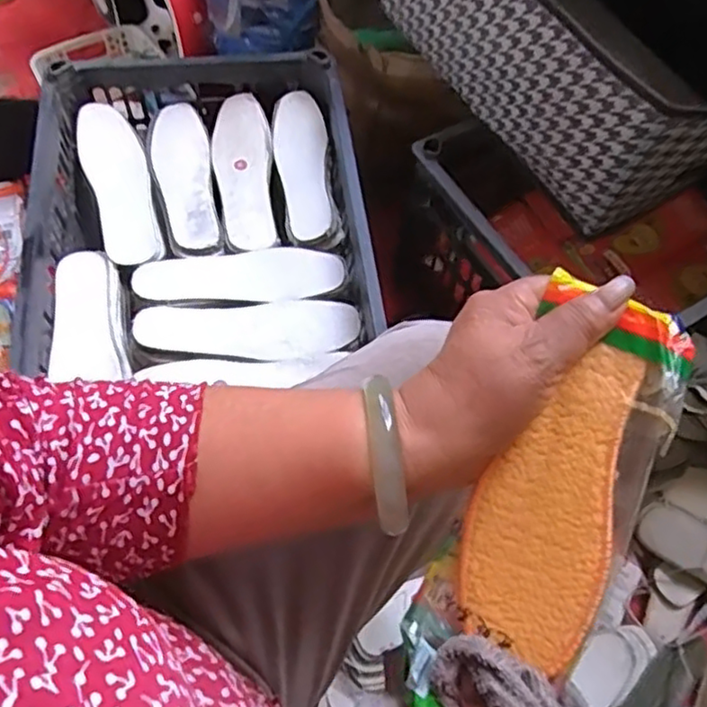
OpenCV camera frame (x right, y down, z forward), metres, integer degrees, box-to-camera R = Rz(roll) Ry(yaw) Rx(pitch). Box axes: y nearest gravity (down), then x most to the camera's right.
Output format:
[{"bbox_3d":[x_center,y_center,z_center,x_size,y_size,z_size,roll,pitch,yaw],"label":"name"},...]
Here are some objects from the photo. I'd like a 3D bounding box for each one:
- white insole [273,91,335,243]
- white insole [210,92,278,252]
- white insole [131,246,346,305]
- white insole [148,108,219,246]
[{"bbox_3d":[-0.060,-0.228,0.804,0.063,0.010,0.211,-15,63,9],"label":"white insole"},{"bbox_3d":[-0.133,-0.219,0.801,0.067,0.024,0.222,-6,61,-5],"label":"white insole"},{"bbox_3d":[-0.123,-0.084,0.732,0.220,0.010,0.076,-7,61,-6],"label":"white insole"},{"bbox_3d":[-0.203,-0.213,0.795,0.065,0.011,0.215,-10,61,-7],"label":"white insole"}]

